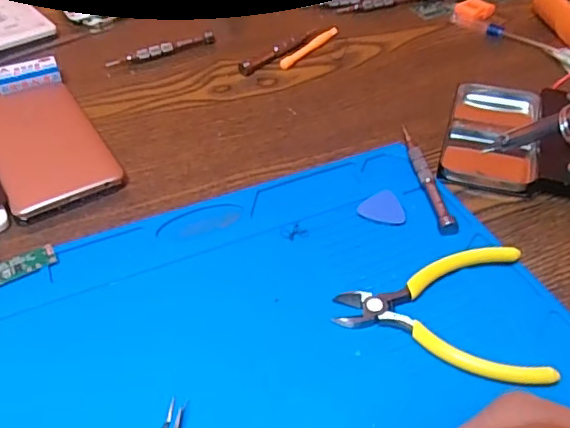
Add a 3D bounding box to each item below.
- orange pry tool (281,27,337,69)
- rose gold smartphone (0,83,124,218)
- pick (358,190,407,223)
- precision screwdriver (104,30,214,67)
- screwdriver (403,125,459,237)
[{"bbox_3d":[0.024,-0.153,0.521,0.011,0.005,0.082,30,52,28],"label":"orange pry tool"},{"bbox_3d":[-0.180,-0.054,0.421,0.073,0.009,0.153,-24,49,-21],"label":"rose gold smartphone"},{"bbox_3d":[0.062,-0.005,0.365,0.027,0.004,0.028,-14,46,-12],"label":"pick"},{"bbox_3d":[-0.113,-0.150,0.520,0.101,0.008,0.012,-19,47,-17],"label":"precision screwdriver"},{"bbox_3d":[0.095,-0.025,0.382,0.010,0.011,0.101,-6,45,-5],"label":"screwdriver"}]

